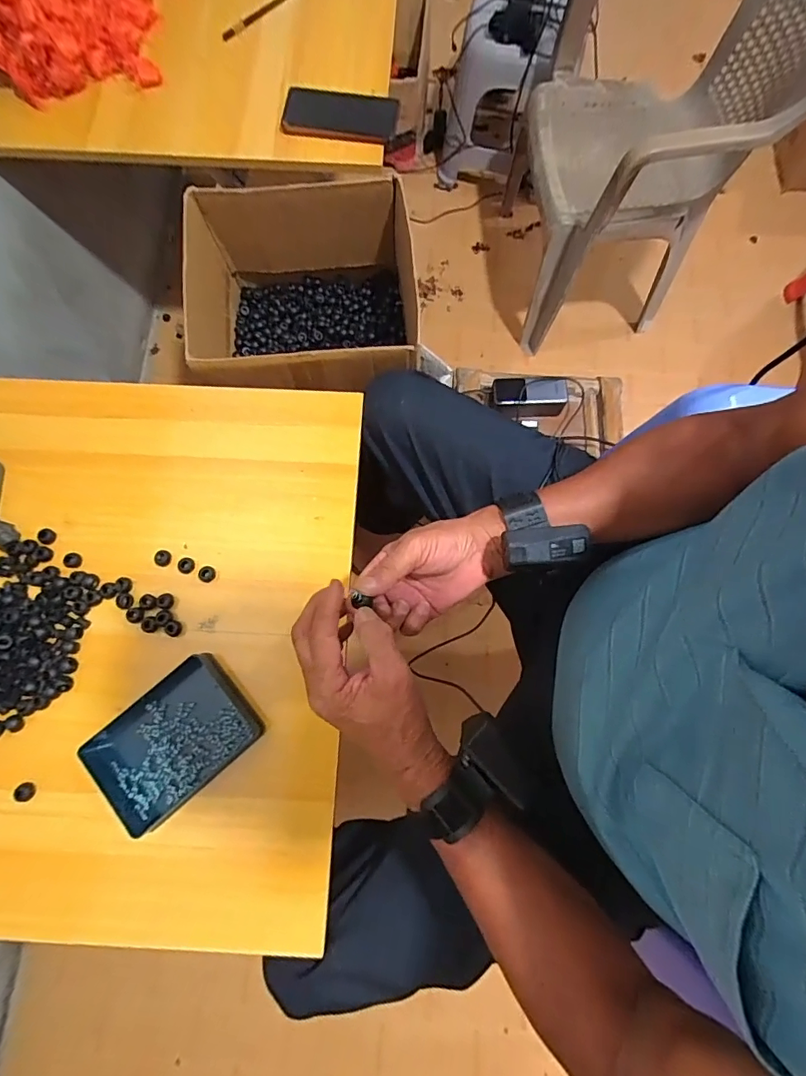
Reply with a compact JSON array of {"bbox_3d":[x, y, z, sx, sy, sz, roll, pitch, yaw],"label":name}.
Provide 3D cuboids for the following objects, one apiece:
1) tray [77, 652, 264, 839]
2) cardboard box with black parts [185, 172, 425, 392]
[{"bbox_3d":[-0.235,0.206,0.495,0.154,0.024,0.113,-40,80,-10],"label":"tray"},{"bbox_3d":[-0.136,-0.330,0.709,0.300,0.187,0.332,-8,77,-3],"label":"cardboard box with black parts"}]

